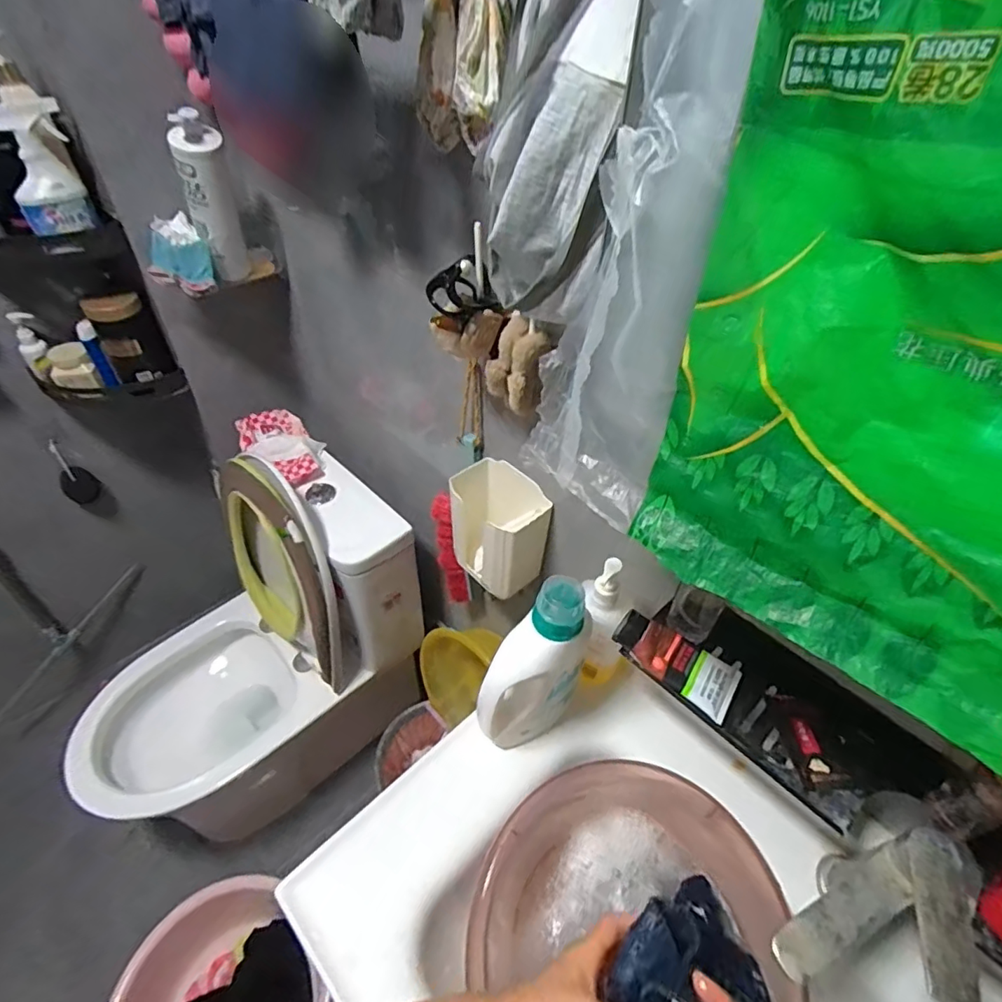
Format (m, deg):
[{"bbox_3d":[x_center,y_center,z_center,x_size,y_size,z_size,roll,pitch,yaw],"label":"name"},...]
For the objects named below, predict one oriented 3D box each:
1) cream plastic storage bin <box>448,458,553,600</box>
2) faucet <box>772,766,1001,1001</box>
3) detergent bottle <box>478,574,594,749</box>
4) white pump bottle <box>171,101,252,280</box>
[{"bbox_3d":[-0.005,0.041,0.800,0.107,0.139,0.137,-26,51,-26],"label":"cream plastic storage bin"},{"bbox_3d":[0.328,0.319,0.433,0.219,0.076,0.113,-34,53,-10],"label":"faucet"},{"bbox_3d":[0.039,0.182,0.592,0.072,0.228,0.127,27,49,22],"label":"detergent bottle"},{"bbox_3d":[-0.467,-0.482,0.866,0.062,0.229,0.076,-29,53,-28],"label":"white pump bottle"}]

